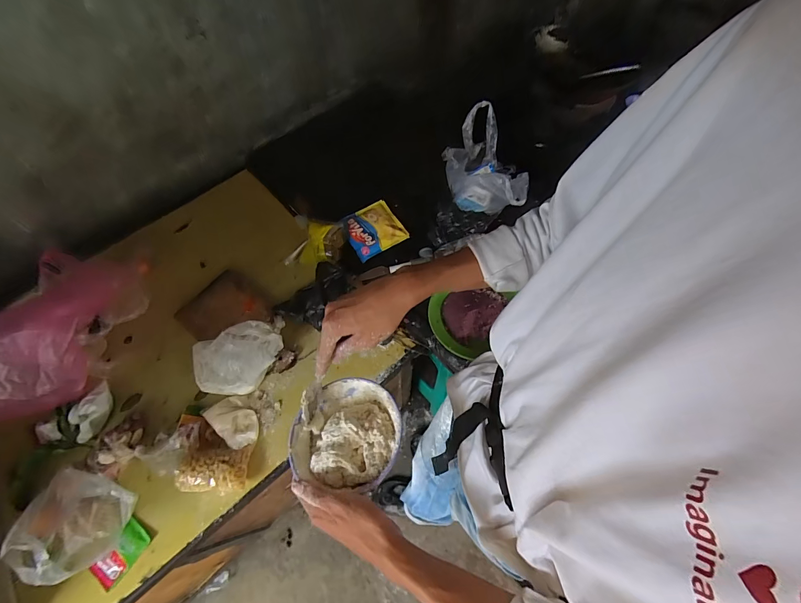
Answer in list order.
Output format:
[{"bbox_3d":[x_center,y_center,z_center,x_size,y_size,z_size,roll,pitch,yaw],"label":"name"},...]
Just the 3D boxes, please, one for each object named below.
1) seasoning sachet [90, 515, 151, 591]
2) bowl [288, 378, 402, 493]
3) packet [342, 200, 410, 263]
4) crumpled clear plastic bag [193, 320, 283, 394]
[{"bbox_3d":[-0.490,0.445,0.624,0.064,0.014,0.096,30,68,22],"label":"seasoning sachet"},{"bbox_3d":[-0.069,0.167,0.466,0.136,0.052,0.127,0,62,0],"label":"bowl"},{"bbox_3d":[-0.071,-0.187,0.901,0.135,0.028,0.133,-27,65,-14],"label":"packet"},{"bbox_3d":[-0.342,0.121,0.739,0.191,0.078,0.126,-14,63,-8],"label":"crumpled clear plastic bag"}]

